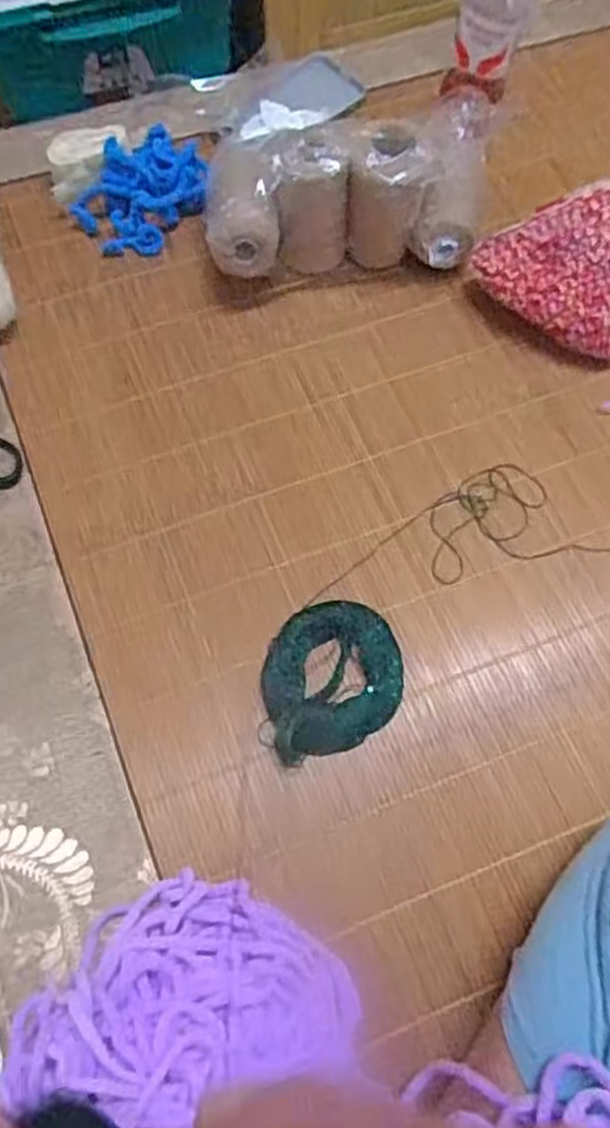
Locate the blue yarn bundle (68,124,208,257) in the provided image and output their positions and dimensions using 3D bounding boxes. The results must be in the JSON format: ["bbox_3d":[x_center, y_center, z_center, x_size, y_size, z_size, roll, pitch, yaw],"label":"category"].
[{"bbox_3d":[-0.143,-0.333,0.687,0.086,0.040,0.119,40,74,15],"label":"blue yarn bundle"}]

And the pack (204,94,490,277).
[{"bbox_3d":[0.043,-0.292,0.626,0.237,0.111,0.089,-8,68,-2],"label":"pack"}]

